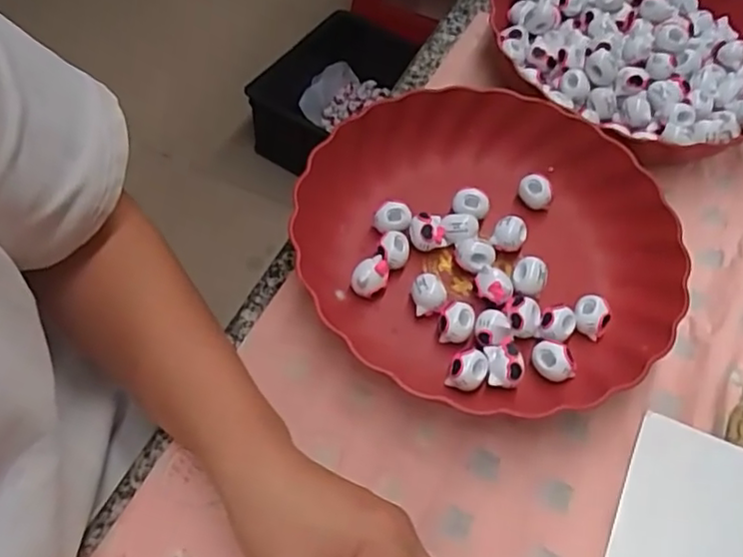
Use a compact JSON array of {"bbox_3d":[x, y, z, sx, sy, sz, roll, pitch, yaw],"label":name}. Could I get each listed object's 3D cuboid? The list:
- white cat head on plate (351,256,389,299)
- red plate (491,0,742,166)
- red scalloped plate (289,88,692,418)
[{"bbox_3d":[-0.001,-0.001,0.413,0.023,0.022,0.023,2,57,-4],"label":"white cat head on plate"},{"bbox_3d":[0.220,-0.189,0.535,0.229,0.059,0.236,2,57,-4],"label":"red plate"},{"bbox_3d":[0.080,-0.030,0.426,0.239,0.051,0.222,2,57,-4],"label":"red scalloped plate"}]

